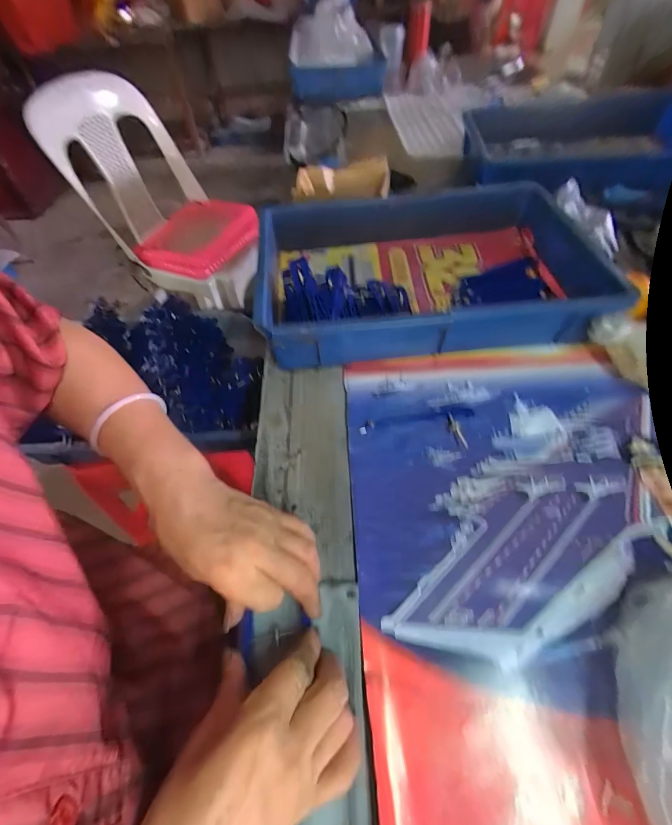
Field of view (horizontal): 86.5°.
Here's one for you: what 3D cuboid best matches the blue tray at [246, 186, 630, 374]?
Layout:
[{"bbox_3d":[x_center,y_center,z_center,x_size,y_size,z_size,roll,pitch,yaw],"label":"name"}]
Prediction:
[{"bbox_3d":[0.117,-0.193,0.486,0.428,0.076,0.300,-1,55,1],"label":"blue tray"}]

